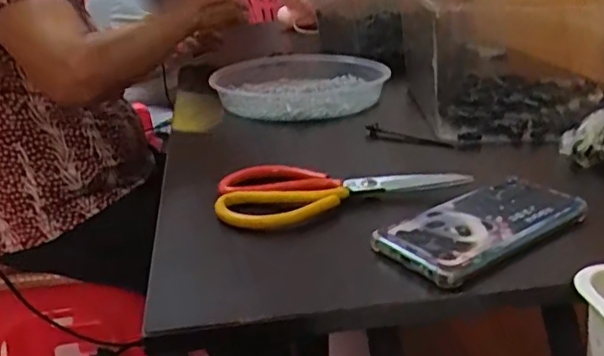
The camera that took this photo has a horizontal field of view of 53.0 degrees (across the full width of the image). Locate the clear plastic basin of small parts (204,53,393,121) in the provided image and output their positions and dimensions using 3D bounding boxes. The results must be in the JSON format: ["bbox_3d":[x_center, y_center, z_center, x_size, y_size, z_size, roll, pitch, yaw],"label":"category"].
[{"bbox_3d":[-0.002,-0.130,0.838,0.226,0.044,0.217,-2,23,1],"label":"clear plastic basin of small parts"}]

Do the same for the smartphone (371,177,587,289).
[{"bbox_3d":[0.138,0.035,0.456,0.169,0.017,0.075,-19,28,-34],"label":"smartphone"}]

